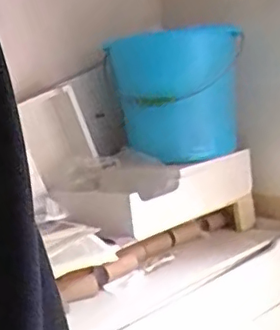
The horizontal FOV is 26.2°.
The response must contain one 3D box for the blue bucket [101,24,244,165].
[{"bbox_3d":[0.089,-0.183,1.499,0.268,0.297,0.268,-9,13,-15],"label":"blue bucket"}]

